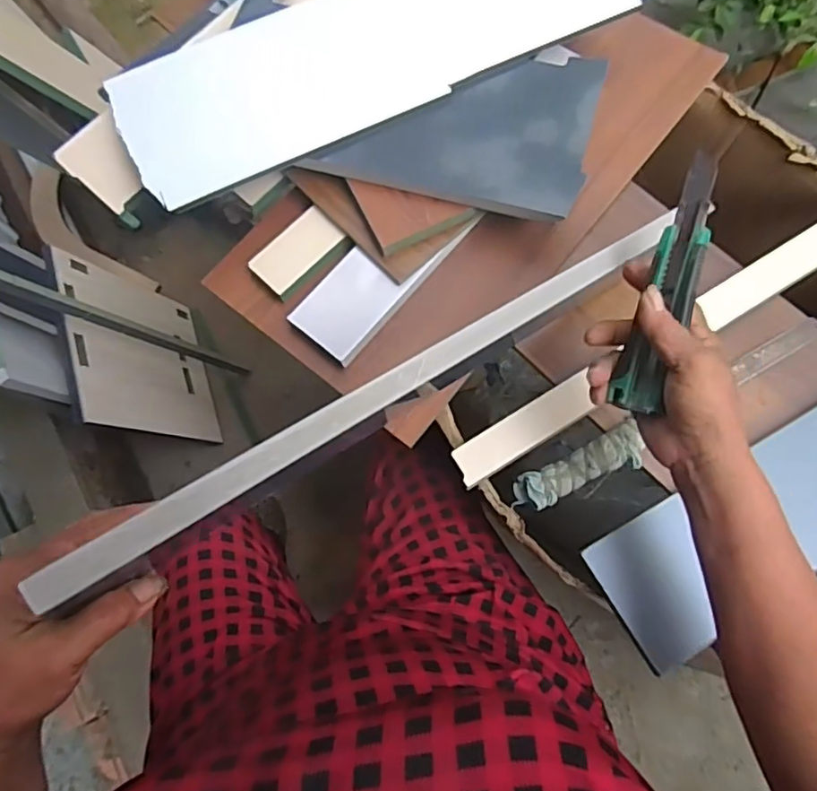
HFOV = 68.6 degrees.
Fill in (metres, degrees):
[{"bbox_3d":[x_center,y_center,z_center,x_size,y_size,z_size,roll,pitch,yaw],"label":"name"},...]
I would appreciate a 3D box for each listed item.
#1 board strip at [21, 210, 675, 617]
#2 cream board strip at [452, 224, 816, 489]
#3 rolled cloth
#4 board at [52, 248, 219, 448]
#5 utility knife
[{"bbox_3d":[0.015,-0.019,0.351,0.444,0.008,0.021,-31,76,-26],"label":"board strip"},{"bbox_3d":[0.245,-0.059,0.531,0.472,0.011,0.034,-31,89,-6],"label":"cream board strip"},{"bbox_3d":[0.147,0.062,0.510,0.116,0.026,0.034,-26,76,-7],"label":"rolled cloth"},{"bbox_3d":[-0.435,-0.070,0.991,0.019,0.308,0.276,-20,75,13],"label":"board"},{"bbox_3d":[0.172,-0.071,0.393,0.026,0.021,0.169,15,97,4],"label":"utility knife"}]

